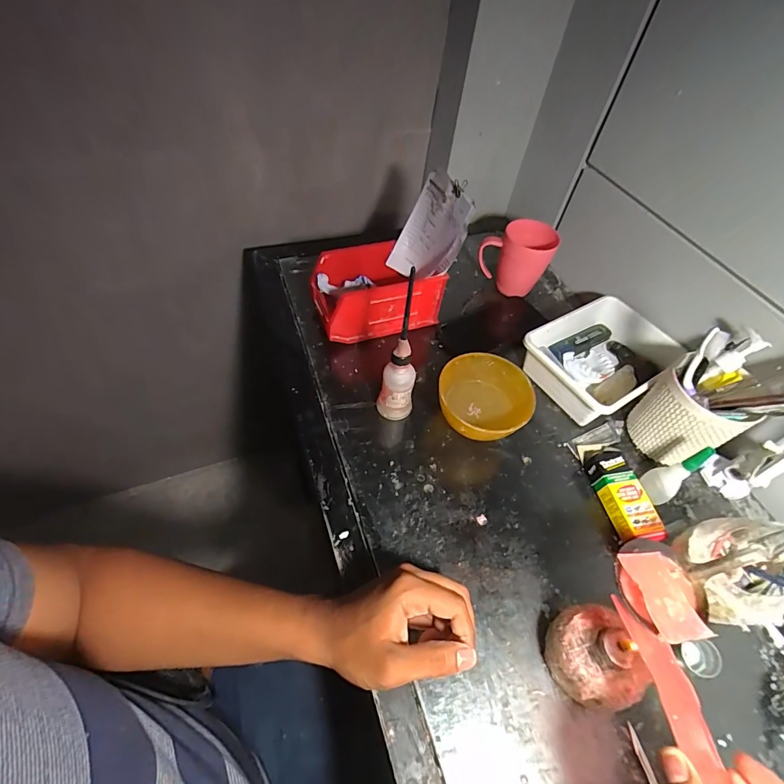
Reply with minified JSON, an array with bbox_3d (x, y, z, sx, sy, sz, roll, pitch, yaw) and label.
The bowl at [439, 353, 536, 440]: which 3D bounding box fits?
[{"bbox_3d":[0.109,0.014,0.499,0.105,0.063,0.108,3,53,-4],"label":"bowl"}]

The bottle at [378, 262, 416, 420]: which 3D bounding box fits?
[{"bbox_3d":[0.009,-0.037,0.459,0.043,0.180,0.049,3,53,-4],"label":"bottle"}]

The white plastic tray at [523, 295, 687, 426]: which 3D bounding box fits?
[{"bbox_3d":[0.283,-0.045,0.566,0.183,0.056,0.141,-27,61,-24],"label":"white plastic tray"}]

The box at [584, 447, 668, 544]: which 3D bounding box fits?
[{"bbox_3d":[0.257,0.115,0.470,0.046,0.028,0.111,-6,54,-10],"label":"box"}]

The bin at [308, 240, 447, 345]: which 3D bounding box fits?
[{"bbox_3d":[-0.023,-0.141,0.590,0.168,0.092,0.095,-16,57,-17],"label":"bin"}]

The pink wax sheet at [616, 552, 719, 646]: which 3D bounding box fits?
[{"bbox_3d":[0.208,0.155,0.316,0.042,0.012,0.064,-7,54,-11],"label":"pink wax sheet"}]

